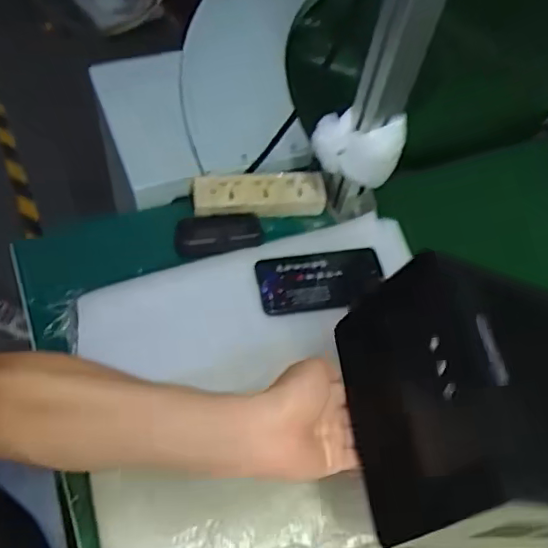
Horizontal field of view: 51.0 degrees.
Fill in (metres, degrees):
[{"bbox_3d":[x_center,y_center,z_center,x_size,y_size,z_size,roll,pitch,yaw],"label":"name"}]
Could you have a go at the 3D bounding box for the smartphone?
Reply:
[{"bbox_3d":[0.061,0.006,0.692,0.161,0.015,0.078,-12,59,-12],"label":"smartphone"}]

